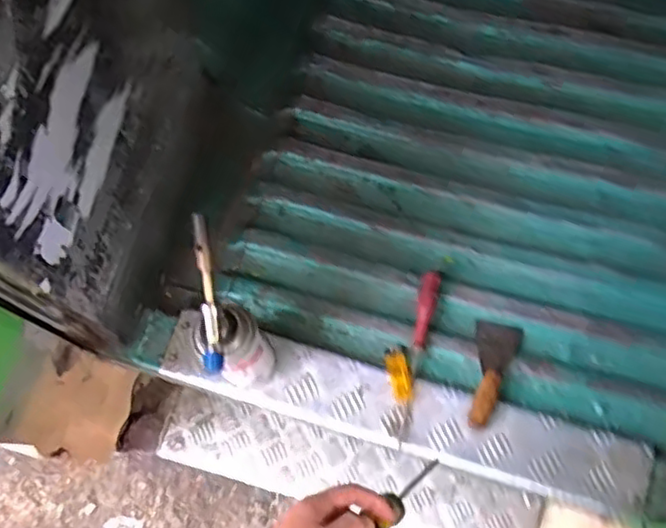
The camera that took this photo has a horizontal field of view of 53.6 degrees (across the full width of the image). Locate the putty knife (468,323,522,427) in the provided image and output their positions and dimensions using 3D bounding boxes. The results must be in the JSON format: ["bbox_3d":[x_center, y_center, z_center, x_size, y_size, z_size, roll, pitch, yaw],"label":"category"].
[{"bbox_3d":[0.188,0.137,0.804,0.051,0.028,0.151,23,53,6],"label":"putty knife"}]

